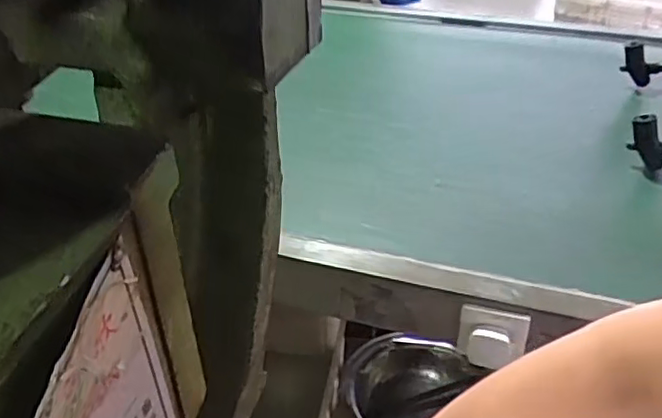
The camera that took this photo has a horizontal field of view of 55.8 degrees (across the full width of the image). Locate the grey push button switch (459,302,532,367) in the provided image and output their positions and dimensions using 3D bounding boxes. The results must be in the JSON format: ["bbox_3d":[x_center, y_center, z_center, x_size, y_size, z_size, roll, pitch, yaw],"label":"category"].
[{"bbox_3d":[0.211,0.169,0.821,0.085,0.073,0.031,11,37,15],"label":"grey push button switch"}]

